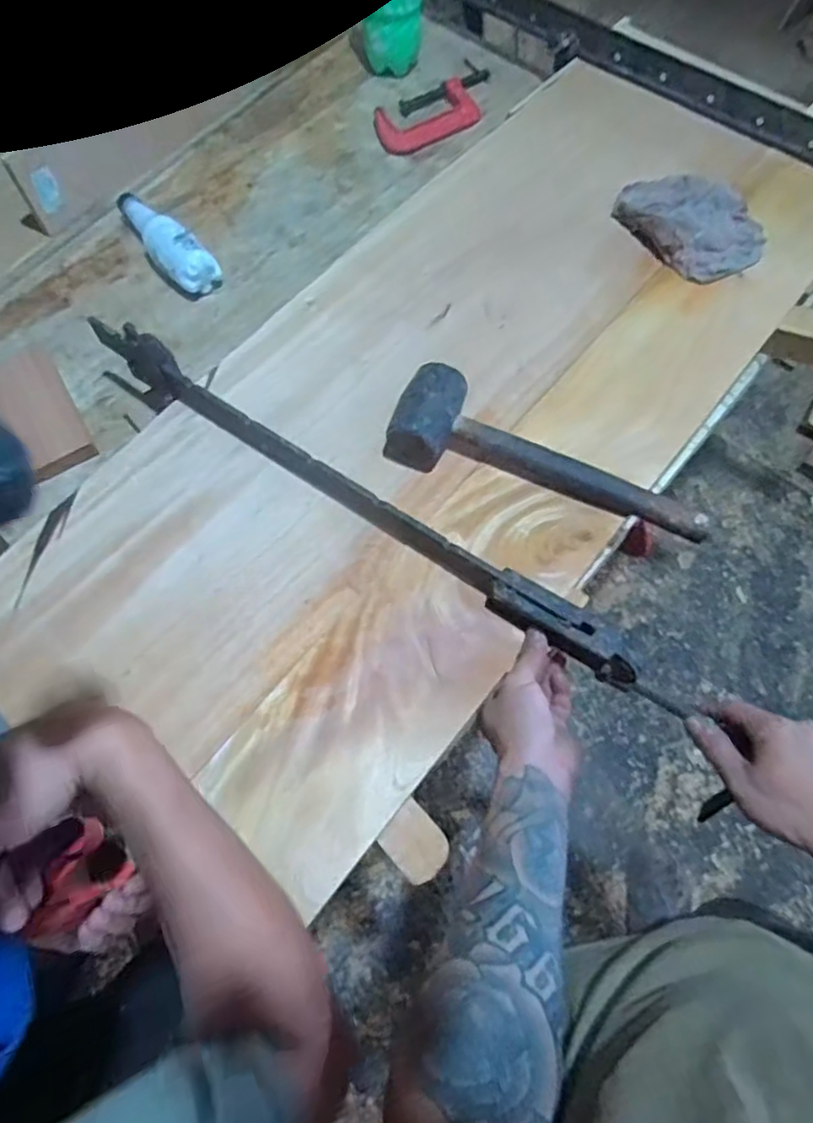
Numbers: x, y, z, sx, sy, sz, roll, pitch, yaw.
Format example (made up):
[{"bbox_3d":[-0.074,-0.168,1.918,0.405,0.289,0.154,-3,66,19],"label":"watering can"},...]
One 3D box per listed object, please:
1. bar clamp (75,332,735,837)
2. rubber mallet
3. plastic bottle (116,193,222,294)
[{"bbox_3d":[-0.021,-0.027,0.634,0.789,0.113,0.056,33,72,13],"label":"bar clamp"},{"bbox_3d":[0.136,-0.084,0.634,0.323,0.062,0.107,30,71,12],"label":"rubber mallet"},{"bbox_3d":[-0.327,-0.429,0.847,0.196,0.049,0.057,42,73,15],"label":"plastic bottle"}]

